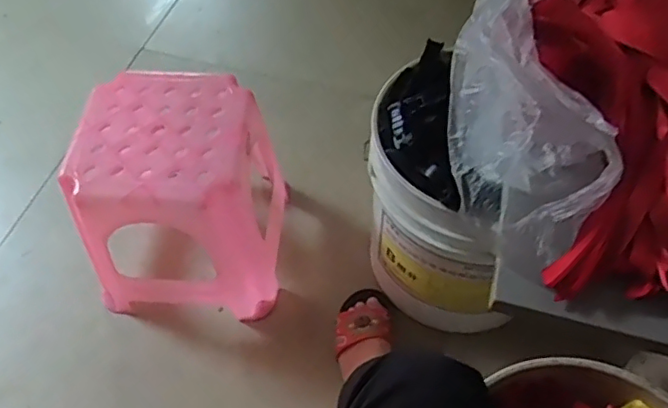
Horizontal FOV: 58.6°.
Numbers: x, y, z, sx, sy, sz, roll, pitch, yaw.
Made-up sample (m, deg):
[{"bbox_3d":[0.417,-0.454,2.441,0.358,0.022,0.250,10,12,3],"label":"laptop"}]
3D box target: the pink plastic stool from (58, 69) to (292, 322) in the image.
[{"bbox_3d":[-0.233,-0.010,0.937,0.267,0.287,0.271,-1,55,0],"label":"pink plastic stool"}]

